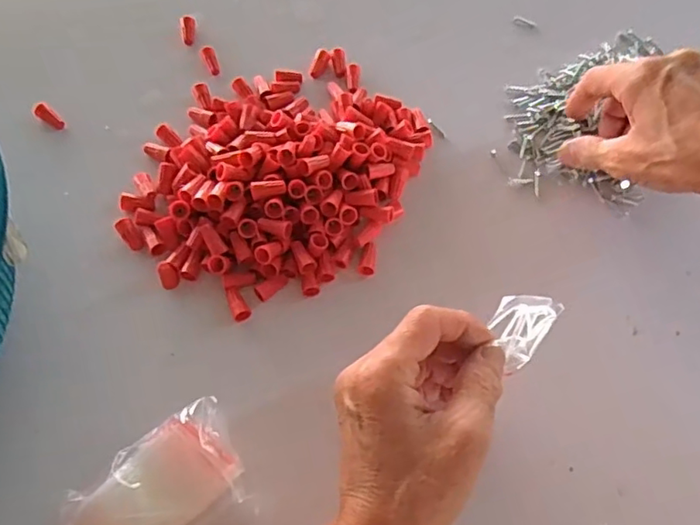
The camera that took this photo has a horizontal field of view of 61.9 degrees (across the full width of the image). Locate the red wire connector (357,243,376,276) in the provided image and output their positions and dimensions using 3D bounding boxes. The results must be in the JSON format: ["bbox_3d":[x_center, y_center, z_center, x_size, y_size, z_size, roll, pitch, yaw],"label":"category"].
[{"bbox_3d":[0.012,-0.002,0.395,0.011,0.007,0.023,9,64,4],"label":"red wire connector"}]

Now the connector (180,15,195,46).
[{"bbox_3d":[-0.134,-0.193,0.483,0.011,0.008,0.030,-4,77,-3],"label":"connector"}]

